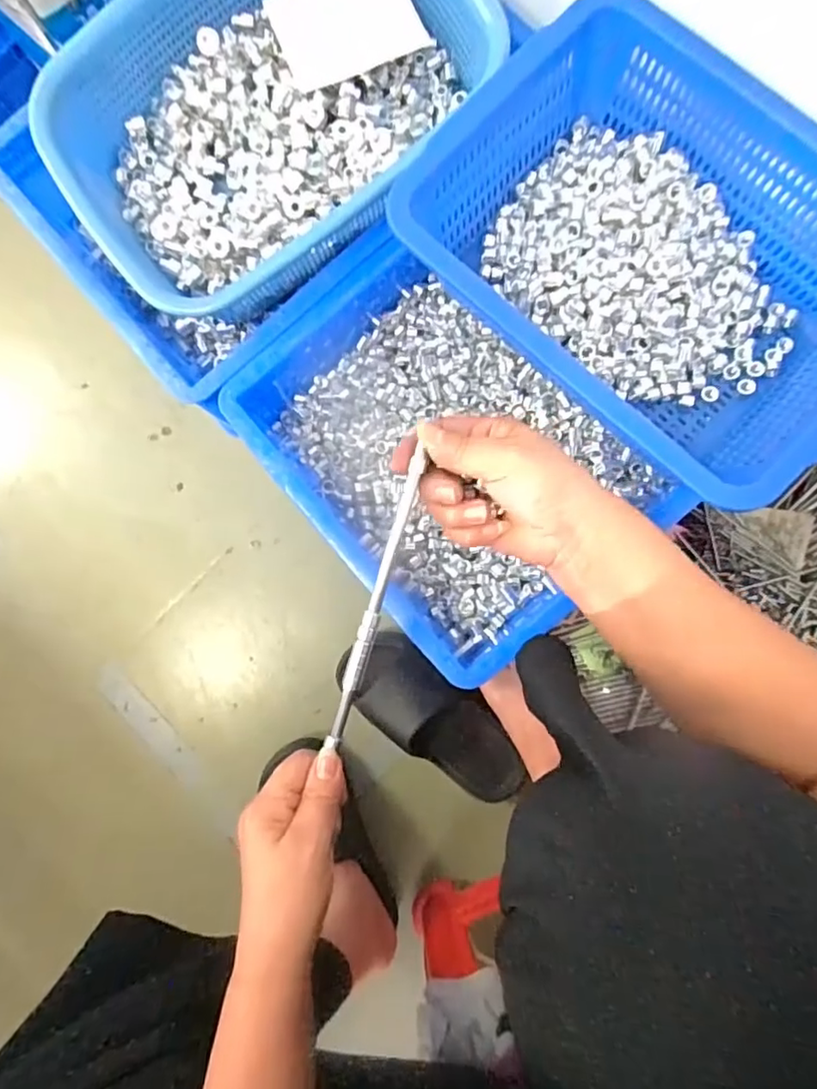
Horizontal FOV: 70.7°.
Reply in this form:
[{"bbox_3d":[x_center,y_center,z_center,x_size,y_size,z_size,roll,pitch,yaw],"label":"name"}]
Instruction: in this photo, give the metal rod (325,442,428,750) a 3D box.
[{"bbox_3d":[-0.022,0.040,0.361,0.011,0.006,0.190,17,99,3],"label":"metal rod"}]

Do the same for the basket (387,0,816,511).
[{"bbox_3d":[0.169,-0.191,0.402,0.299,0.094,0.217,42,89,6],"label":"basket"}]

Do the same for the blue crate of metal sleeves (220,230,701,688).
[{"bbox_3d":[0.019,-0.076,0.476,0.221,0.082,0.313,-42,86,-1],"label":"blue crate of metal sleeves"}]

